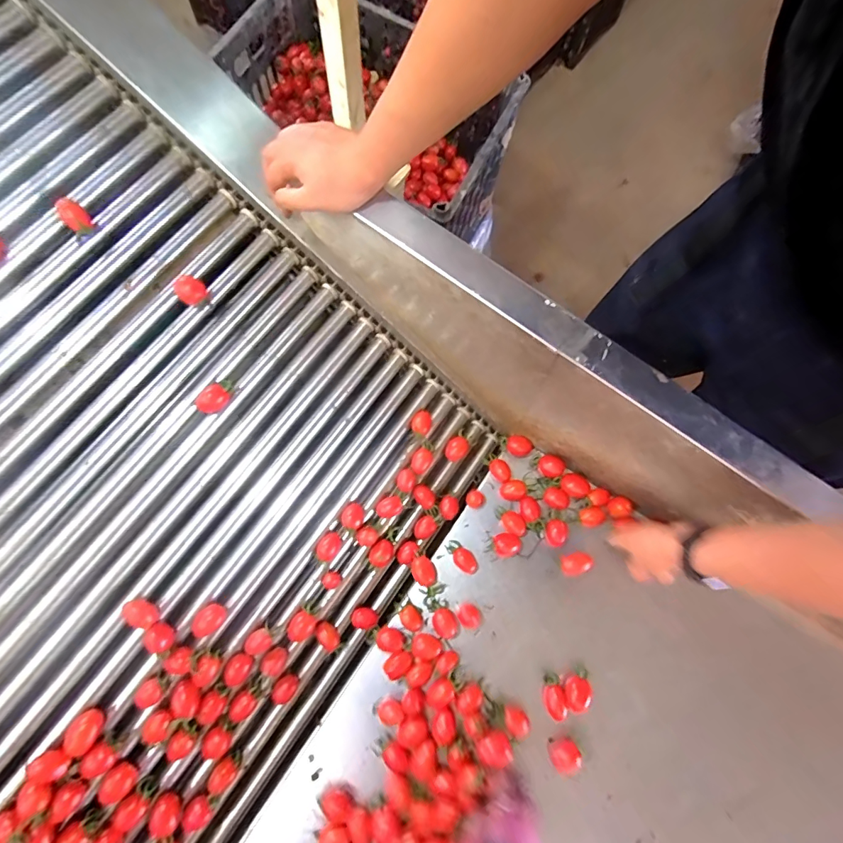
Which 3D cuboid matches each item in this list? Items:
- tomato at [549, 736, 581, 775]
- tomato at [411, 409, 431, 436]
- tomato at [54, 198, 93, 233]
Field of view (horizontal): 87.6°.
[{"bbox_3d":[0.165,0.383,0.503,0.033,0.022,0.028,-35,79,-12],"label":"tomato"},{"bbox_3d":[0.000,0.002,0.607,0.026,0.023,0.032,12,74,0],"label":"tomato"},{"bbox_3d":[-0.364,-0.215,0.465,0.023,0.018,0.037,-45,107,-14],"label":"tomato"}]

